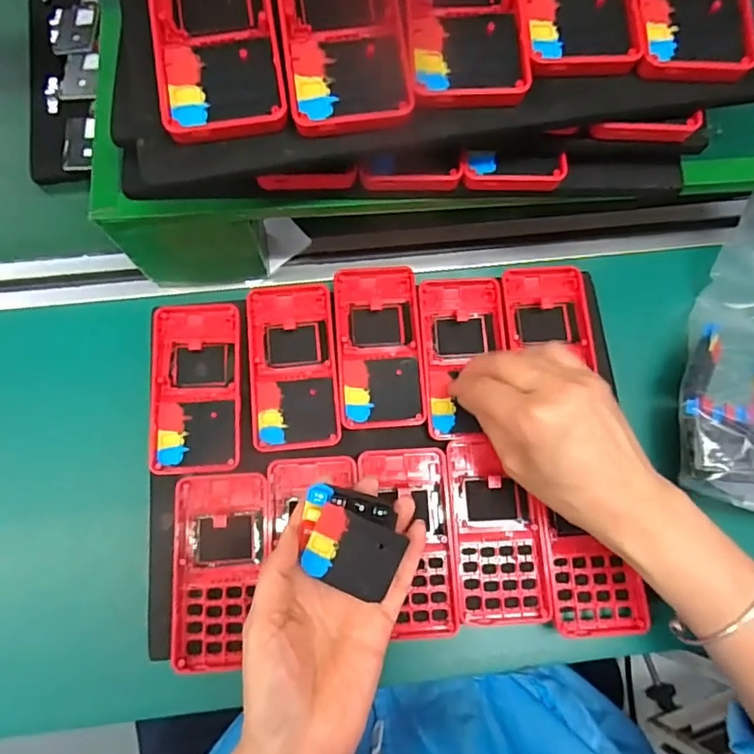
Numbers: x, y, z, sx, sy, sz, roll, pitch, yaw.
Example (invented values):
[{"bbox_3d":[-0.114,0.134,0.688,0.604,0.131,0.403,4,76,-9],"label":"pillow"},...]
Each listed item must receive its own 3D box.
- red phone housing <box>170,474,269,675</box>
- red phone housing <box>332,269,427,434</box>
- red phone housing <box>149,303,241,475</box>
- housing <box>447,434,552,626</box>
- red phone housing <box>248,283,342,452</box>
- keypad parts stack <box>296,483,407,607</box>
[{"bbox_3d":[-0.104,0.129,0.362,0.061,0.016,0.124,-2,75,-3],"label":"red phone housing"},{"bbox_3d":[0.001,-0.025,0.400,0.060,0.010,0.124,-3,75,-3],"label":"red phone housing"},{"bbox_3d":[-0.129,0.006,0.389,0.061,0.015,0.122,-2,75,-3],"label":"red phone housing"},{"bbox_3d":[0.083,0.105,0.371,0.060,0.013,0.124,-1,75,-3],"label":"housing"},{"bbox_3d":[-0.061,-0.010,0.394,0.062,0.014,0.123,-4,75,-3],"label":"red phone housing"},{"bbox_3d":[-0.017,0.096,0.324,0.063,0.013,0.054,22,75,4],"label":"keypad parts stack"}]

